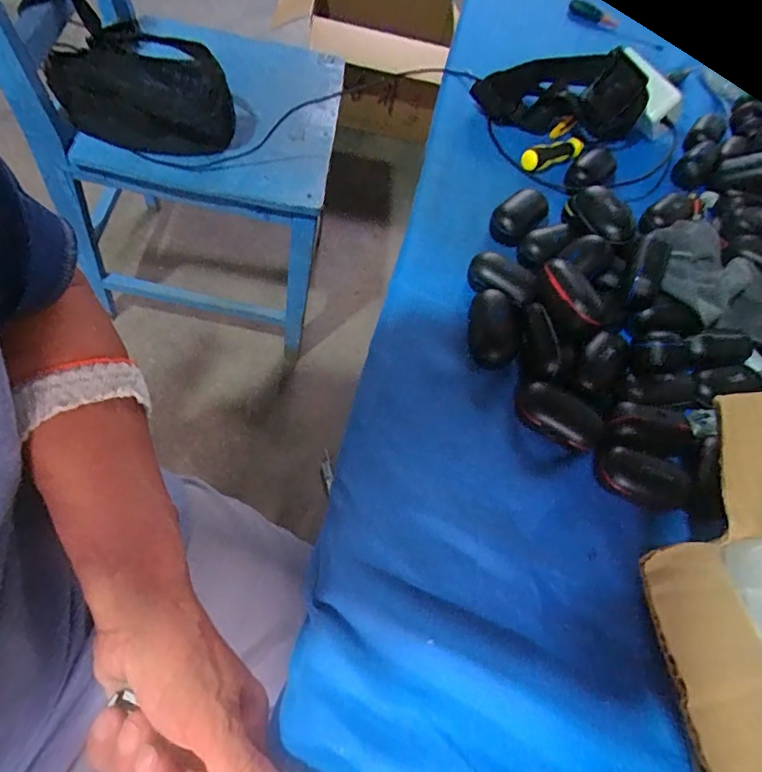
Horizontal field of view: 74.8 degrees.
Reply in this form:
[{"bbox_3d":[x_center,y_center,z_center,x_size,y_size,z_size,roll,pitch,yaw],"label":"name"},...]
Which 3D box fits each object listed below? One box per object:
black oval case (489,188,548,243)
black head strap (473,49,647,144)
[{"bbox_3d":[0.136,-0.167,0.482,0.058,0.029,0.034,-34,74,-26],"label":"black oval case"},{"bbox_3d":[0.210,-0.359,0.591,0.181,0.051,0.120,6,60,-1],"label":"black head strap"}]

